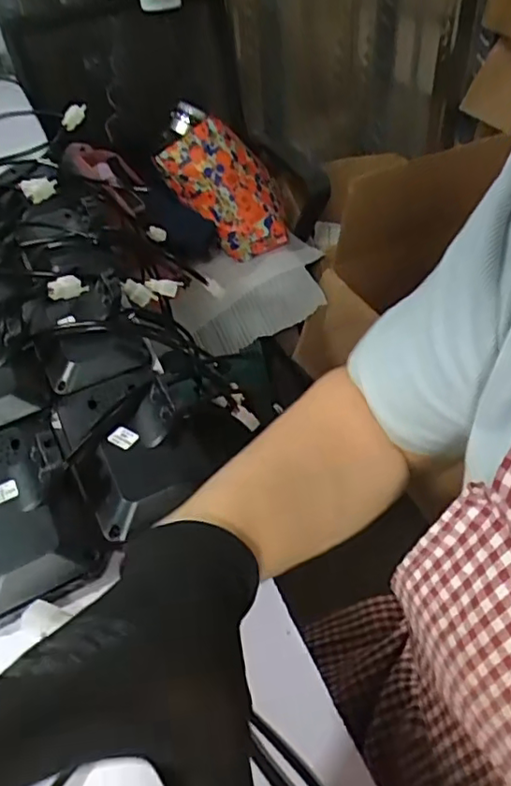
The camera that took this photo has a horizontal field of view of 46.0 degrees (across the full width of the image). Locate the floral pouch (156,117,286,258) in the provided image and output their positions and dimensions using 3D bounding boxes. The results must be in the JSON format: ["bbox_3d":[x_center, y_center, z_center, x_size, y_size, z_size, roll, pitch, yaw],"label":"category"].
[{"bbox_3d":[-0.050,-0.388,1.168,0.155,0.273,0.066,-39,22,17],"label":"floral pouch"}]

